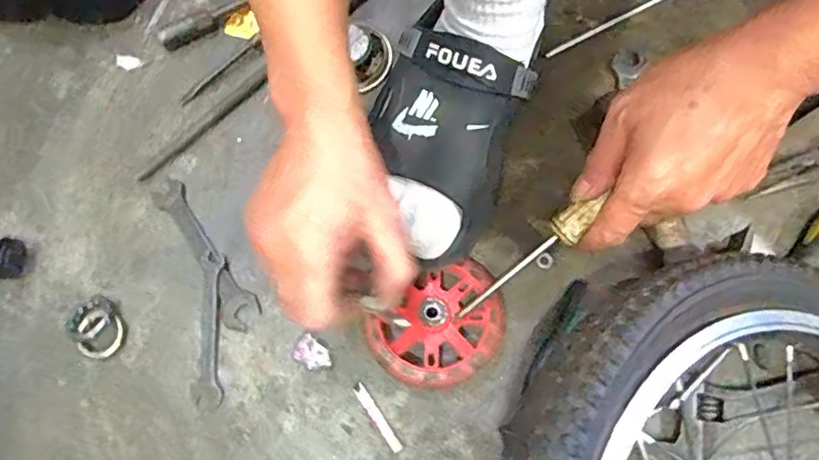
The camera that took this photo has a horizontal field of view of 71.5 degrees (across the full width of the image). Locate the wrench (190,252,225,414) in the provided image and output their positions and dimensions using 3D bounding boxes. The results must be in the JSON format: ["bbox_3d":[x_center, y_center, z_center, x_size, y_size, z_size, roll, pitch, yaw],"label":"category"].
[{"bbox_3d":[-0.156,0.076,0.438,0.022,0.009,0.118,-4,72,0],"label":"wrench"}]

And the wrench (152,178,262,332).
[{"bbox_3d":[-0.166,0.018,0.459,0.029,0.011,0.141,-36,75,-10],"label":"wrench"}]

